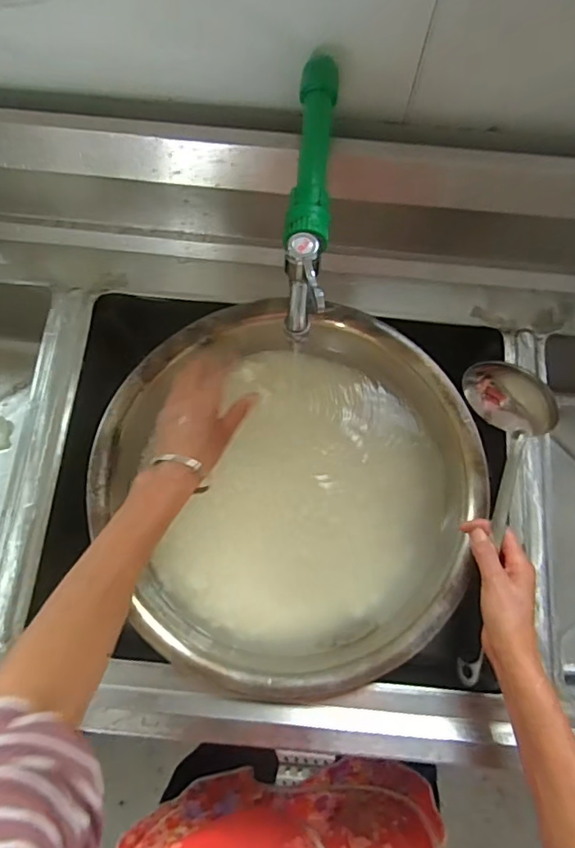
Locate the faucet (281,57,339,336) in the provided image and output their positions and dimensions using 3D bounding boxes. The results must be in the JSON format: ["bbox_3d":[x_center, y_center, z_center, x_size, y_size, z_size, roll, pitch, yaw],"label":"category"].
[{"bbox_3d":[0.021,-0.203,0.437,0.034,0.070,0.247,5,73,0],"label":"faucet"}]

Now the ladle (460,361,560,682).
[{"bbox_3d":[0.202,0.099,0.517,0.070,0.051,0.312,2,99,-1],"label":"ladle"}]

